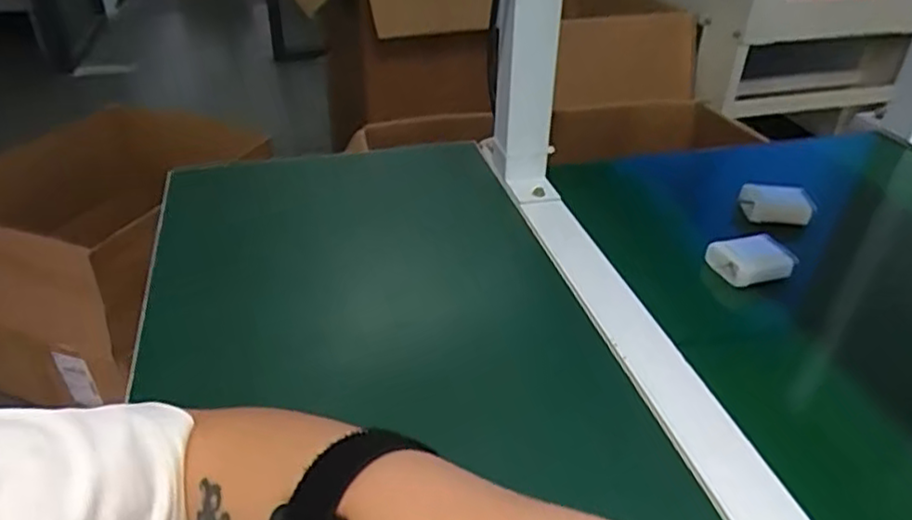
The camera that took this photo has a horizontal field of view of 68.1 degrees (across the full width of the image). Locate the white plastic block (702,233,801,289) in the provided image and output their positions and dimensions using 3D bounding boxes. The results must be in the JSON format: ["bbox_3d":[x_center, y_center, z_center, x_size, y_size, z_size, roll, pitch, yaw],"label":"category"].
[{"bbox_3d":[0.222,0.000,0.511,0.058,0.020,0.033,-8,36,-15],"label":"white plastic block"}]

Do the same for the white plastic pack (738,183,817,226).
[{"bbox_3d":[0.275,-0.048,0.583,0.056,0.022,0.030,8,35,9],"label":"white plastic pack"}]

